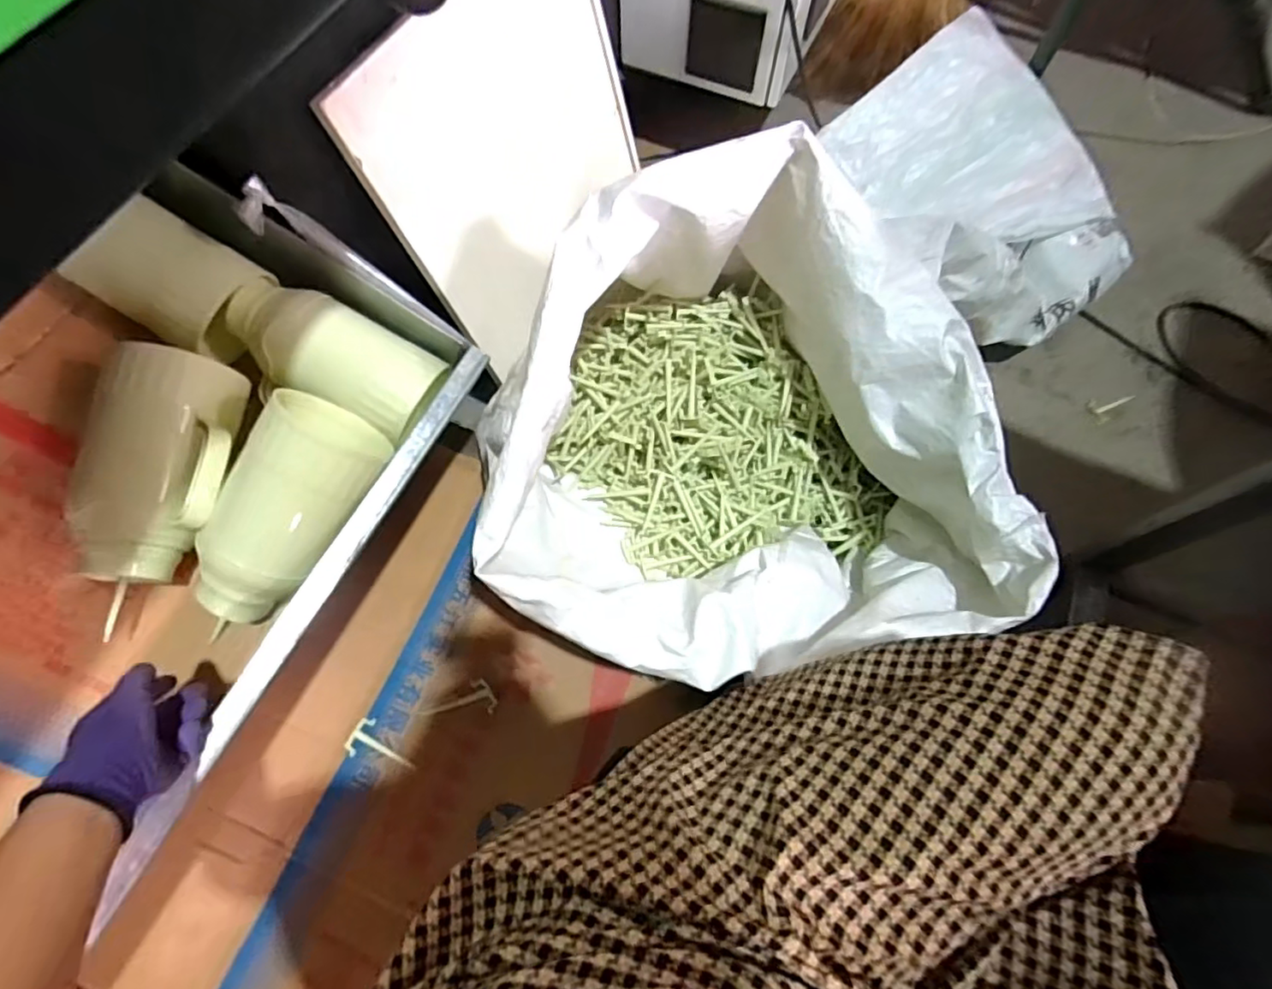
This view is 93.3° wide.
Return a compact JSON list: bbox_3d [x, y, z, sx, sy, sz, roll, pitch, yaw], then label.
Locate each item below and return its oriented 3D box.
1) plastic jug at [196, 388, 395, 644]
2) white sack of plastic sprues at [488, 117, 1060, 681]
[{"bbox_3d":[-0.397,0.038,0.677,0.121,0.117,0.293,33,94,11],"label":"plastic jug"},{"bbox_3d":[0.120,-0.083,0.781,0.618,0.394,0.592,-9,68,-5],"label":"white sack of plastic sprues"}]

